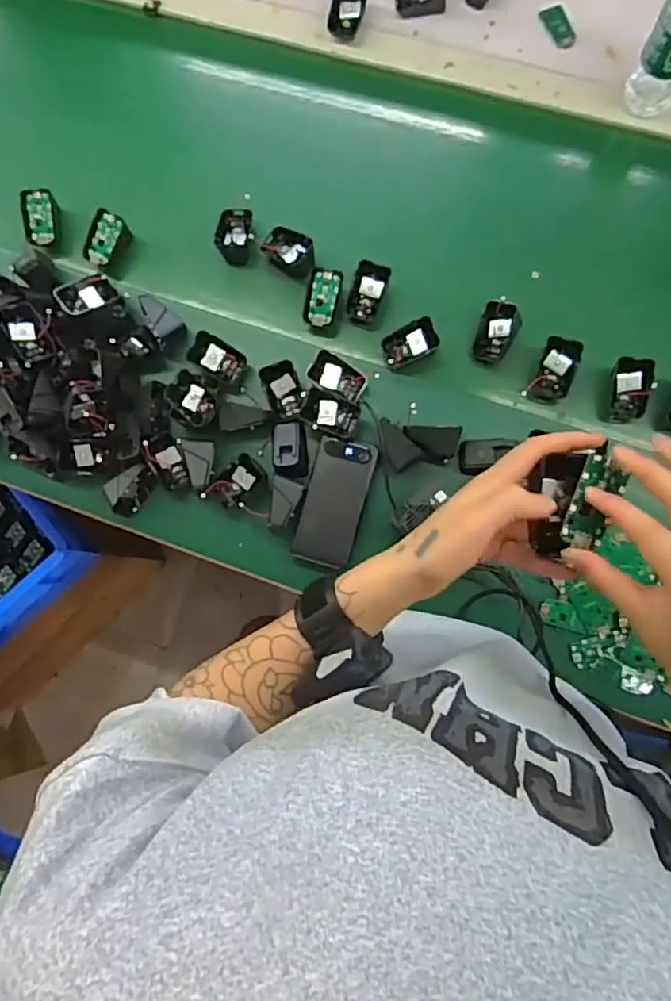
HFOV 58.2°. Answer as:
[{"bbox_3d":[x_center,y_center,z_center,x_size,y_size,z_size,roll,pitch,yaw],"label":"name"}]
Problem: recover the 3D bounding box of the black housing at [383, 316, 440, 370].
[{"bbox_3d":[0.091,-0.193,0.739,0.065,0.034,0.041,-20,81,1],"label":"black housing"}]

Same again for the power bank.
[{"bbox_3d":[-0.001,0.002,0.721,0.068,0.027,0.149,15,83,6],"label":"power bank"}]

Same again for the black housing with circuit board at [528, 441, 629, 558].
[{"bbox_3d":[0.161,0.002,0.398,0.055,0.033,0.066,0,82,5],"label":"black housing with circuit board"}]

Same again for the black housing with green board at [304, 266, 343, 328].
[{"bbox_3d":[-0.015,-0.253,0.760,0.041,0.040,0.067,14,83,6],"label":"black housing with green board"}]

